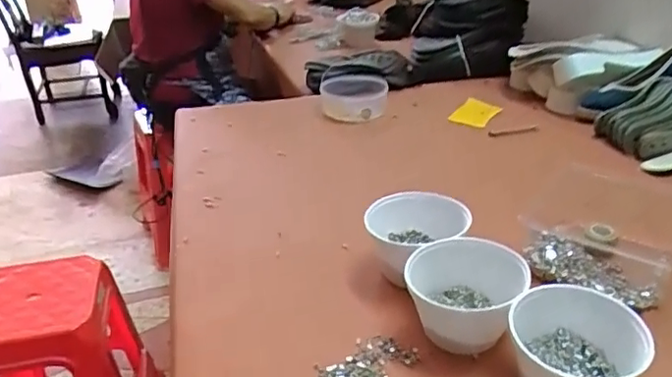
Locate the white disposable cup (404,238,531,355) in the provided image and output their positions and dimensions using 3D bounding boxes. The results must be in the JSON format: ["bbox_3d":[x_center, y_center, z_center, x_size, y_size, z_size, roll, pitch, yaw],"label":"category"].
[{"bbox_3d":[0.144,0.123,0.670,0.129,0.078,0.113,3,32,11],"label":"white disposable cup"}]

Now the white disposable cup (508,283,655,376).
[{"bbox_3d":[0.230,0.162,0.582,0.122,0.081,0.119,-3,31,2],"label":"white disposable cup"}]

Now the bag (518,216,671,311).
[{"bbox_3d":[0.326,0.090,0.757,0.173,0.023,0.129,13,35,25],"label":"bag"}]

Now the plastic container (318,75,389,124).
[{"bbox_3d":[0.035,-0.181,1.199,0.136,0.050,0.141,-1,30,1],"label":"plastic container"}]

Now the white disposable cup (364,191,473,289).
[{"bbox_3d":[0.101,0.064,0.764,0.123,0.086,0.118,-3,31,2],"label":"white disposable cup"}]

